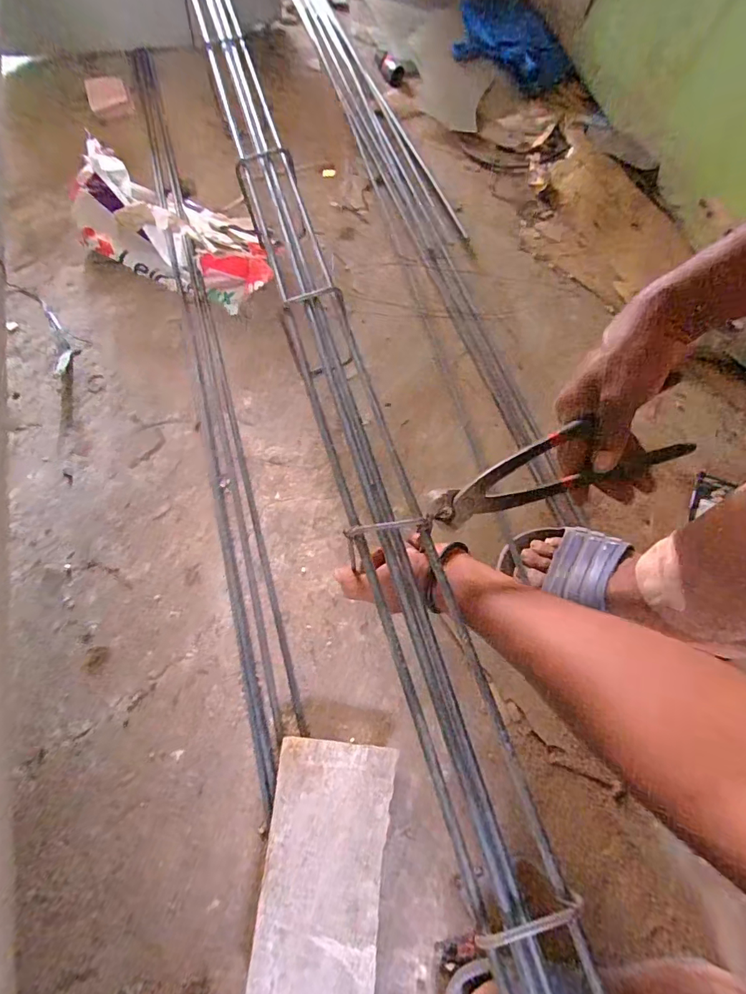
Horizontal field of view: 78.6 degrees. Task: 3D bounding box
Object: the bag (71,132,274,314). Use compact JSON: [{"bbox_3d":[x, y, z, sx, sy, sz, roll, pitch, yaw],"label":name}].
[{"bbox_3d":[-0.296,-0.437,0.725,0.352,0.094,0.198,25,69,10],"label":"bag"}]

